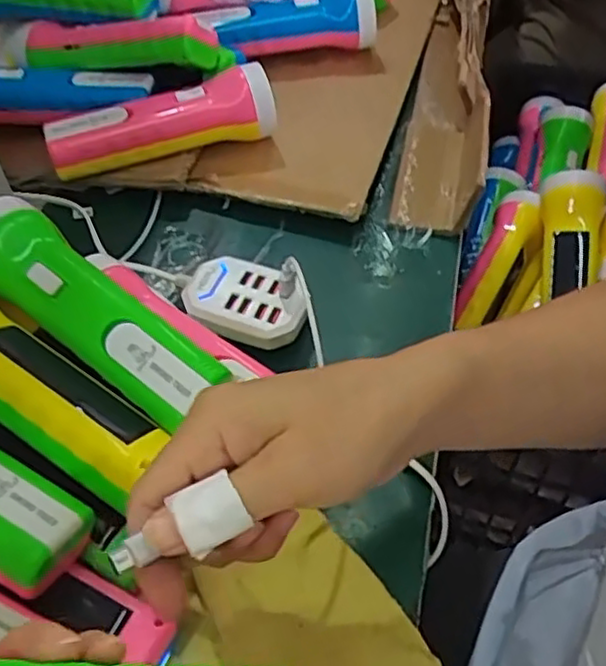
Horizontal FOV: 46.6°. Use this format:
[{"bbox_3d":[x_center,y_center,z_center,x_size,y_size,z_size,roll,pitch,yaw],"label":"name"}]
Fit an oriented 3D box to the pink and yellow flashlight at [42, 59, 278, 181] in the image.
[{"bbox_3d":[-0.098,-0.150,0.508,0.164,0.049,0.044,-19,53,-11],"label":"pink and yellow flashlight"}]

